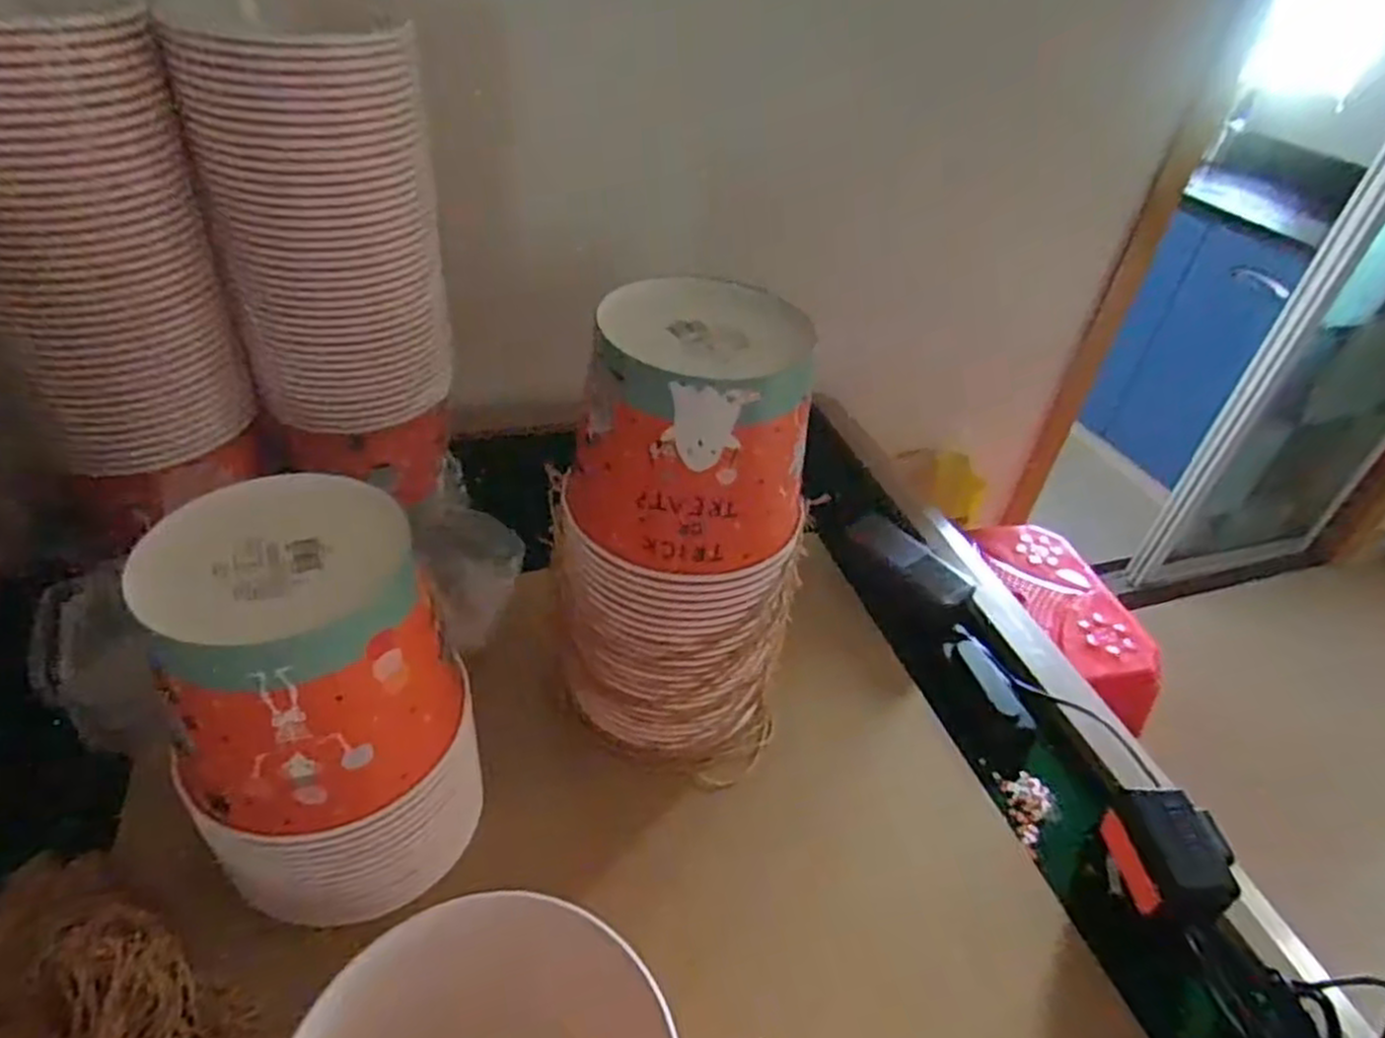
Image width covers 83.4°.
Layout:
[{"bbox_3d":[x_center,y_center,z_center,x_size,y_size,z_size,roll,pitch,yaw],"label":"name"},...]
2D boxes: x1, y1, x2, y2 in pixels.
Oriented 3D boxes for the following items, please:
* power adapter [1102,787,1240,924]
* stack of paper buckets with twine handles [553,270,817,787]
[{"bbox_3d":[0.323,0.227,0.523,0.058,0.048,0.080,6,39,-2],"label":"power adapter"},{"bbox_3d":[-0.003,0.016,0.541,0.161,0.328,0.147,12,39,5],"label":"stack of paper buckets with twine handles"}]

